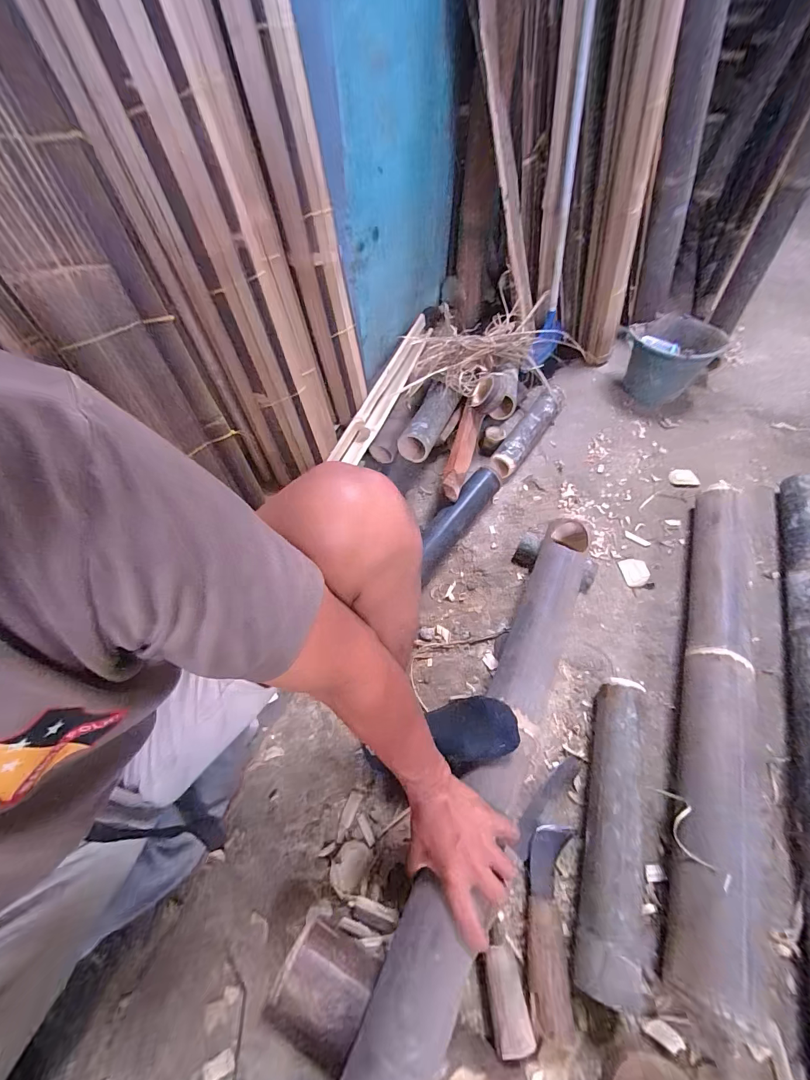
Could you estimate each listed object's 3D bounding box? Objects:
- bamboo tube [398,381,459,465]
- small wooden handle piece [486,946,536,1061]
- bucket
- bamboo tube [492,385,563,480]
[{"bbox_3d":[0.061,-0.275,0.840,0.077,0.059,0.235,18,57,14],"label":"bamboo tube"},{"bbox_3d":[0.118,0.528,0.428,0.042,0.024,0.080,-23,35,11],"label":"small wooden handle piece"},{"bbox_3d":[0.772,-0.543,1.111,0.238,0.174,0.238,-1,55,1],"label":"bucket"},{"bbox_3d":[0.318,-0.280,0.979,0.070,0.076,0.342,30,61,21],"label":"bamboo tube"}]

